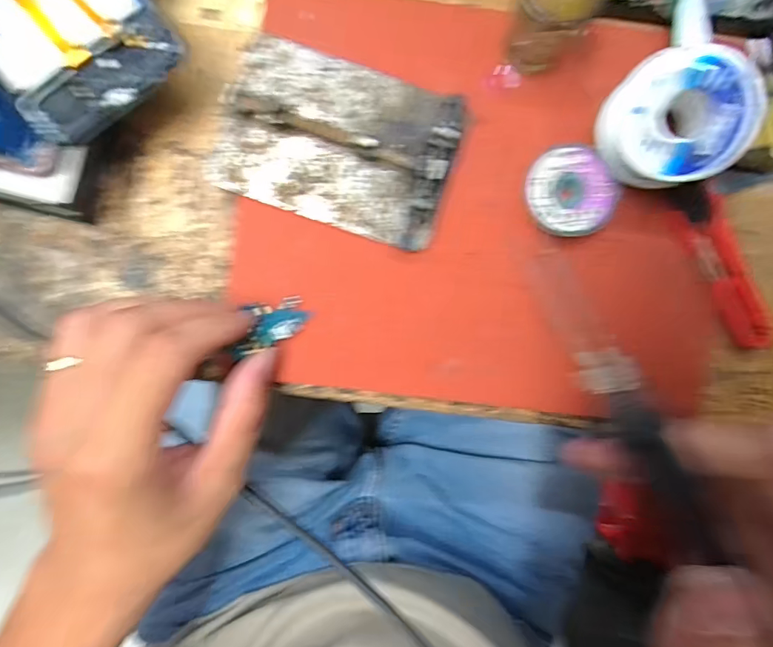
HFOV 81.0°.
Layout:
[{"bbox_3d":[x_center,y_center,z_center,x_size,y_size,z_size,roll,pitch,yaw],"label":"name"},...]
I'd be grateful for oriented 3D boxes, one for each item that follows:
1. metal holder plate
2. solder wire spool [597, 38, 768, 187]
[{"bbox_3d":[-0.023,-0.091,0.224,0.114,0.015,0.079,18,92,-2],"label":"metal holder plate"},{"bbox_3d":[0.129,-0.091,0.208,0.054,0.035,0.054,2,101,12],"label":"solder wire spool"}]

